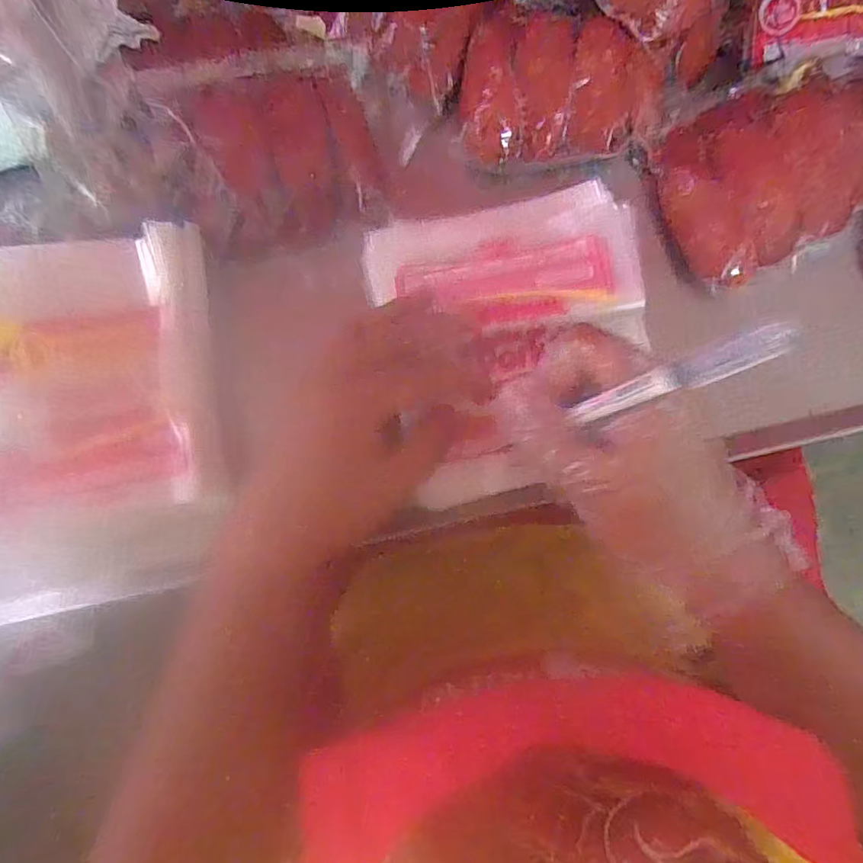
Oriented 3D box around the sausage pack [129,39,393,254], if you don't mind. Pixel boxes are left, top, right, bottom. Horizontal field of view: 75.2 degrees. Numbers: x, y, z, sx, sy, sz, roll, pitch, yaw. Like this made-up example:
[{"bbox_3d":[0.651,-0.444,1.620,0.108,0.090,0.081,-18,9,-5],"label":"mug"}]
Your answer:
[{"bbox_3d":[-0.104,-0.188,0.367,0.134,0.032,0.132,-11,84,5],"label":"sausage pack"}]

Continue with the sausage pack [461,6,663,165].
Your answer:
[{"bbox_3d":[0.083,-0.222,0.358,0.123,0.030,0.087,1,85,6],"label":"sausage pack"}]

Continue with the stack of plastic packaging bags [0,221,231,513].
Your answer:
[{"bbox_3d":[-0.221,-0.037,0.353,0.160,0.043,0.174,-8,84,5],"label":"stack of plastic packaging bags"}]

